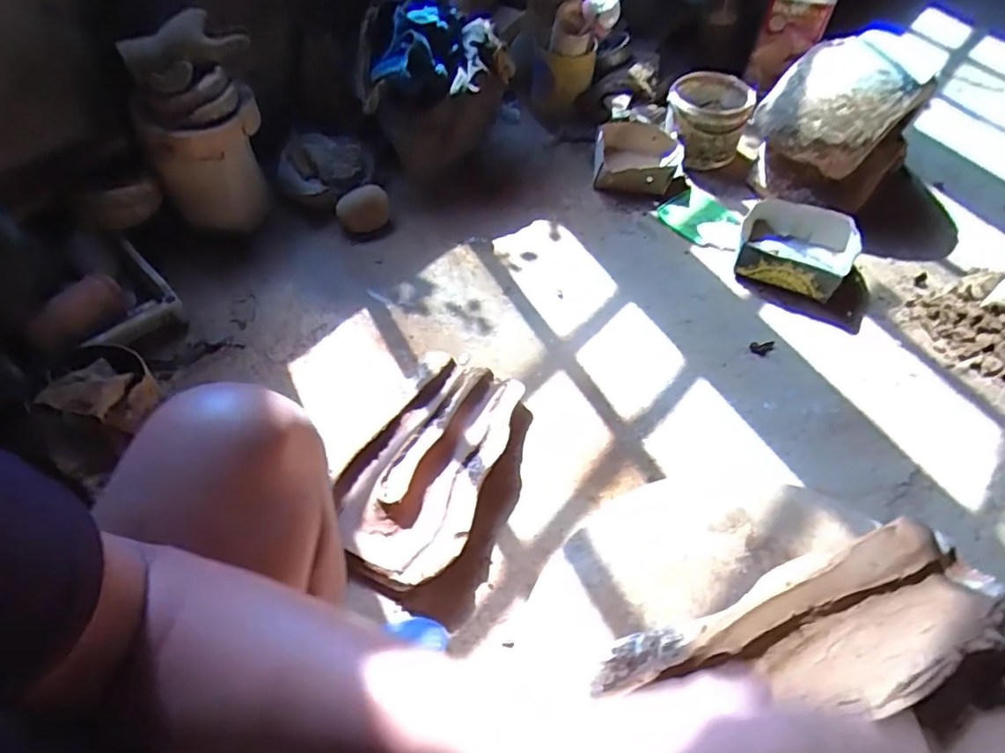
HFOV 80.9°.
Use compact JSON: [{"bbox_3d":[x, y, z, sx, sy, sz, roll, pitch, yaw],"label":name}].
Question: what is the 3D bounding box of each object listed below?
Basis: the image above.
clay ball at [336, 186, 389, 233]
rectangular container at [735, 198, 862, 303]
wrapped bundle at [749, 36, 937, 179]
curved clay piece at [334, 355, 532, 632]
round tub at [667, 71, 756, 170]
[{"bbox_3d":[-0.287,-0.341,1.218,0.107,0.069,0.071,-12,54,-7],"label":"clay ball"},{"bbox_3d":[0.572,-0.249,1.148,0.210,0.068,0.204,23,57,18],"label":"rectangular container"},{"bbox_3d":[0.675,-0.554,1.174,0.231,0.168,0.238,-31,59,-20],"label":"wrapped bundle"},{"bbox_3d":[-0.097,0.138,0.870,0.243,0.067,0.381,18,56,14],"label":"curved clay piece"},{"bbox_3d":[0.478,-0.605,1.393,0.187,0.143,0.217,10,54,9],"label":"round tub"}]

